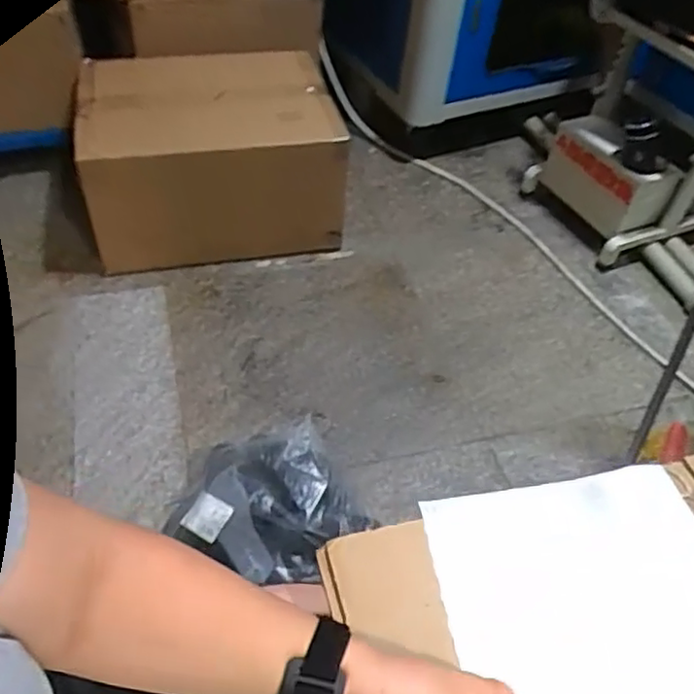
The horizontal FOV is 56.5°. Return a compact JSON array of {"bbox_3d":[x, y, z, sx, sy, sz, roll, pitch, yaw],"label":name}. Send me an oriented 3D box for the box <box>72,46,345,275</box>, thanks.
[{"bbox_3d":[-0.350,-0.514,1.643,0.583,0.348,0.487,-9,50,-13],"label":"box"}]

